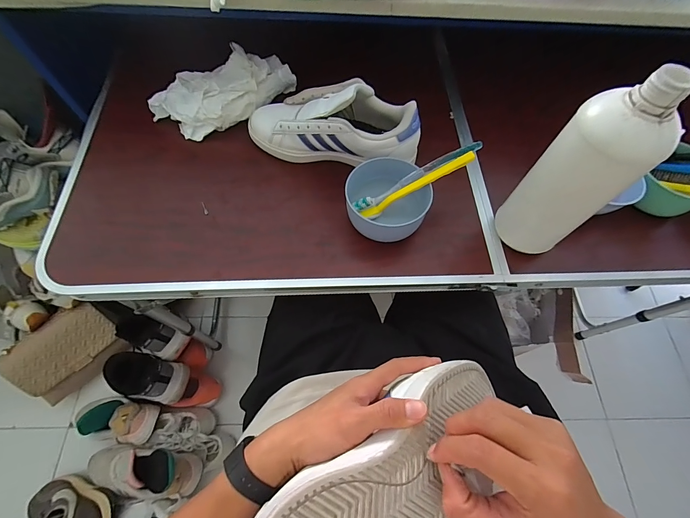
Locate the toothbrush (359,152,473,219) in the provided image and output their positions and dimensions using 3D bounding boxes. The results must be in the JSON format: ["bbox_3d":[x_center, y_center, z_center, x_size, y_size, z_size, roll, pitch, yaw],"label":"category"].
[{"bbox_3d":[0.093,-0.093,0.422,0.155,0.012,0.013,-28,67,17],"label":"toothbrush"}]

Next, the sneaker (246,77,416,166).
[{"bbox_3d":[-0.023,-0.201,0.464,0.253,0.111,0.091,5,65,14],"label":"sneaker"}]

